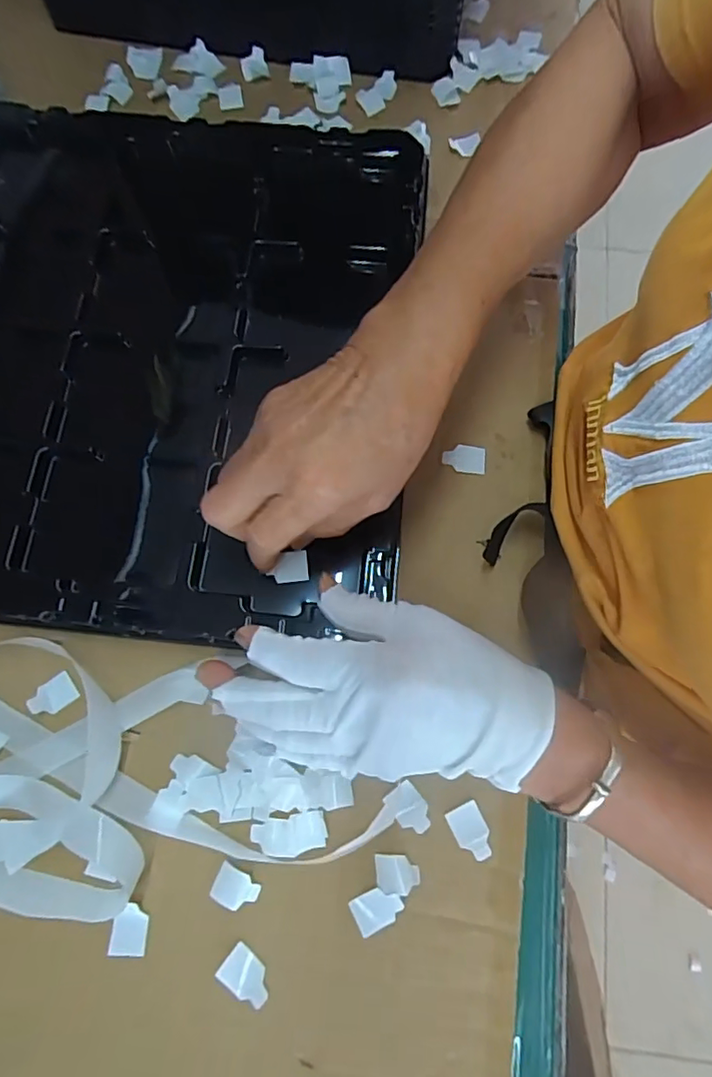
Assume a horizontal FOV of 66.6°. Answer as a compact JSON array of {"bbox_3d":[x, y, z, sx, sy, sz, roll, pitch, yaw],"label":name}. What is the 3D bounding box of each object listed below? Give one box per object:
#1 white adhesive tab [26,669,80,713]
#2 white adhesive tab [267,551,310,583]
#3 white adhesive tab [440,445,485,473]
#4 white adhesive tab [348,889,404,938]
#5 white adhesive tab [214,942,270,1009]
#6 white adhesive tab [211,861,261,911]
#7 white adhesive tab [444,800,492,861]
[{"bbox_3d":[-0.170,0.088,0.303,0.023,0.006,0.018,-37,78,-11],"label":"white adhesive tab"},{"bbox_3d":[-0.038,0.017,0.311,0.021,0.004,0.016,-7,91,-1],"label":"white adhesive tab"},{"bbox_3d":[0.070,-0.051,0.350,0.028,0.004,0.018,5,74,0],"label":"white adhesive tab"},{"bbox_3d":[0.011,0.190,0.278,0.027,0.004,0.017,-32,65,8],"label":"white adhesive tab"},{"bbox_3d":[-0.054,0.218,0.269,0.026,0.006,0.017,36,76,9],"label":"white adhesive tab"},{"bbox_3d":[-0.062,0.181,0.280,0.024,0.004,0.017,24,75,6],"label":"white adhesive tab"},{"bbox_3d":[0.062,0.156,0.288,0.018,0.004,0.026,-26,76,-8],"label":"white adhesive tab"}]

